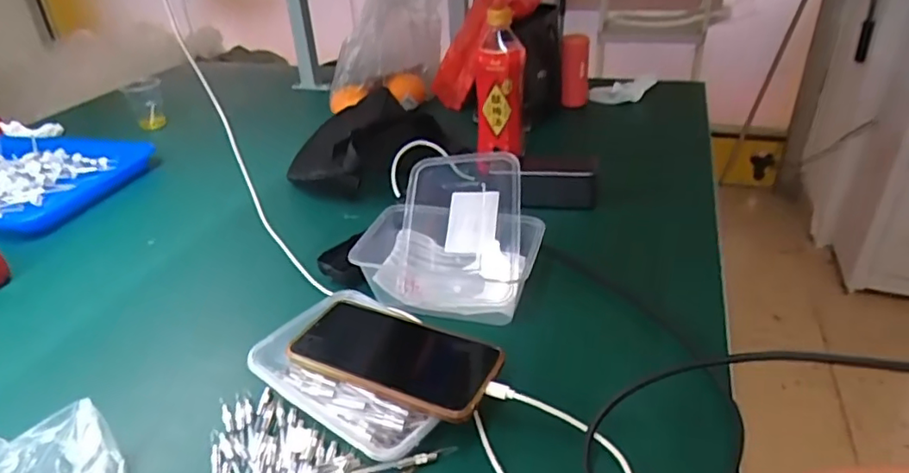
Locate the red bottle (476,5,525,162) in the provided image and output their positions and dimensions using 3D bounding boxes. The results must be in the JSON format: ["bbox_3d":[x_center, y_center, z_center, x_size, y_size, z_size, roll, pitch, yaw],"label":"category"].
[{"bbox_3d":[0.060,-0.196,0.770,0.063,0.191,0.058,1,31,8],"label":"red bottle"}]

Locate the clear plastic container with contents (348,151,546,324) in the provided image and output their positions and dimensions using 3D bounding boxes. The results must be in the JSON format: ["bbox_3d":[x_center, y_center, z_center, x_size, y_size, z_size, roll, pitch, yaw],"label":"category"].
[{"bbox_3d":[-0.003,-0.007,0.595,0.177,0.087,0.158,2,31,9],"label":"clear plastic container with contents"}]

